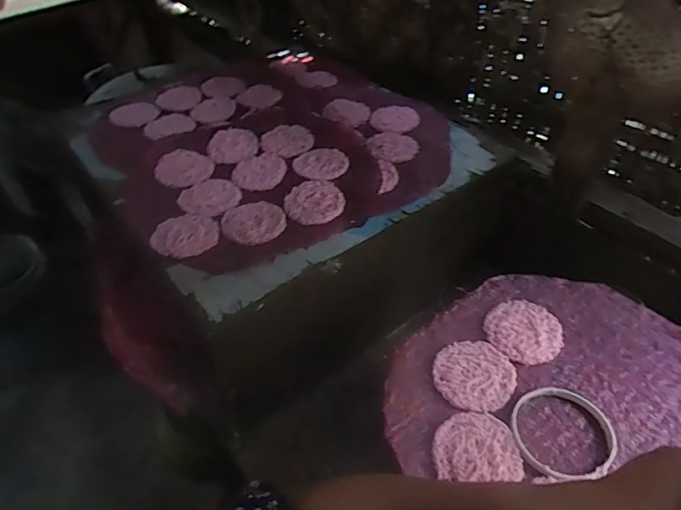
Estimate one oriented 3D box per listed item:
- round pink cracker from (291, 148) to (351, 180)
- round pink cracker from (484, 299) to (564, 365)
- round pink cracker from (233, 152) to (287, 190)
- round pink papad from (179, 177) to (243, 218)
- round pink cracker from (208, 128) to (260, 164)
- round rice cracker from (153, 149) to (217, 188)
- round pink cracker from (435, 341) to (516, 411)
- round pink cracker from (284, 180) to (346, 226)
[{"bbox_3d":[-0.028,-0.135,0.701,0.077,0.006,0.083,0,45,0],"label":"round pink cracker"},{"bbox_3d":[0.202,0.082,0.528,0.077,0.006,0.082,0,45,0],"label":"round pink cracker"},{"bbox_3d":[-0.117,-0.121,0.699,0.076,0.009,0.075,0,45,0],"label":"round pink cracker"},{"bbox_3d":[-0.176,-0.083,0.661,0.076,0.009,0.081,0,45,0],"label":"round pink papad"},{"bbox_3d":[-0.165,-0.171,0.748,0.076,0.013,0.081,2,45,3],"label":"round pink cracker"},{"bbox_3d":[-0.228,-0.130,0.700,0.080,0.016,0.069,-14,46,-14],"label":"round rice cracker"},{"bbox_3d":[0.137,0.120,0.491,0.079,0.004,0.075,0,45,0],"label":"round pink cracker"},{"bbox_3d":[-0.034,-0.071,0.640,0.077,0.014,0.073,0,45,0],"label":"round pink cracker"}]

